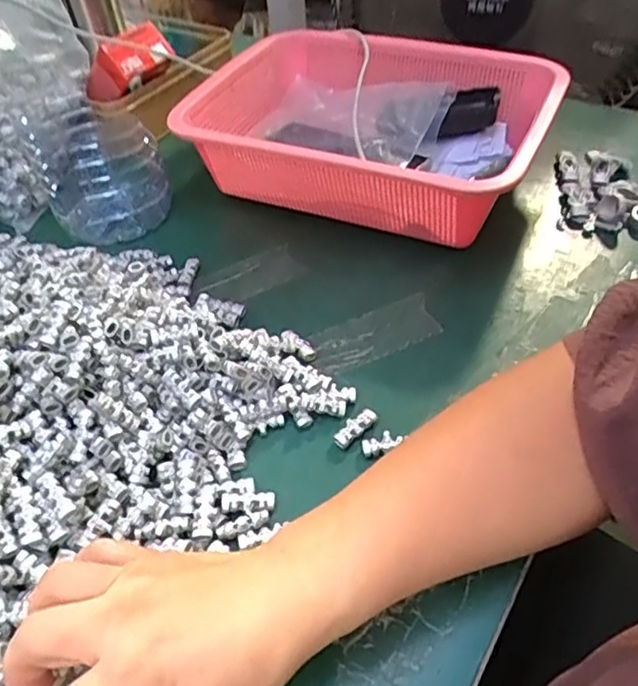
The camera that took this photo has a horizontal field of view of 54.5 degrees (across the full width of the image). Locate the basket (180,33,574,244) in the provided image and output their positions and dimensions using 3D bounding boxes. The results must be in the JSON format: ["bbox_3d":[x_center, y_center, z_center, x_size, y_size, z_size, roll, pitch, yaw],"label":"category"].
[{"bbox_3d":[0.049,-0.191,0.567,0.283,0.101,0.235,20,50,22],"label":"basket"}]

